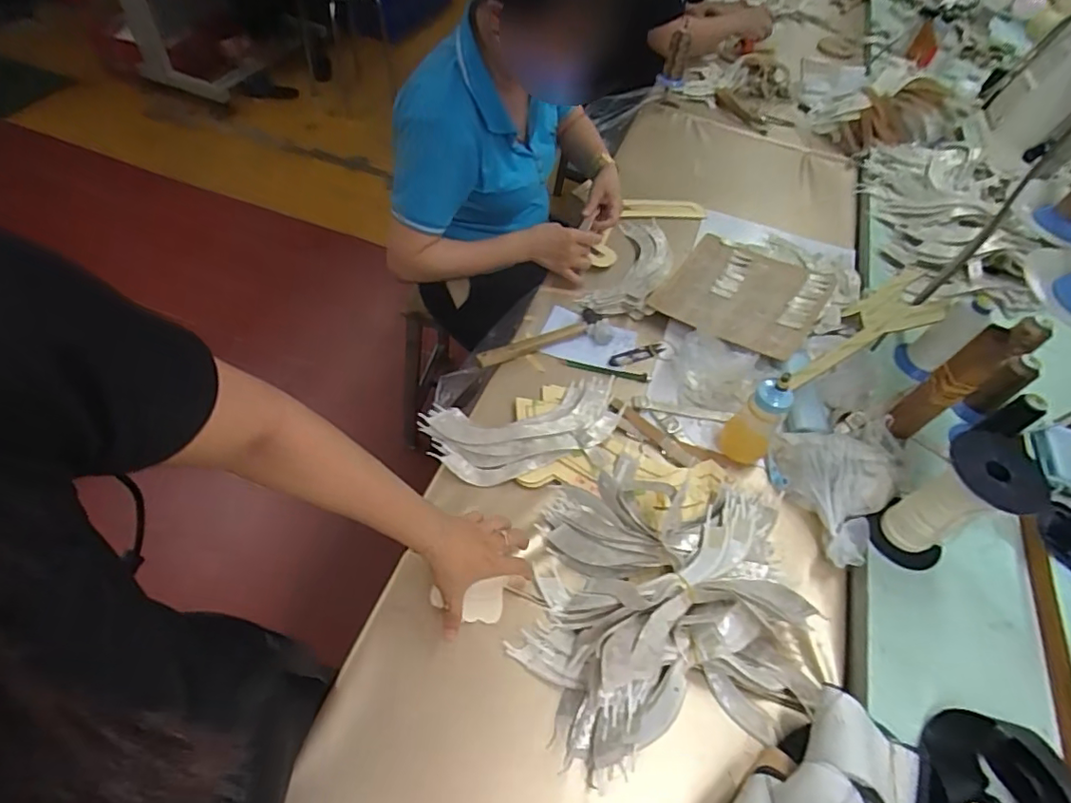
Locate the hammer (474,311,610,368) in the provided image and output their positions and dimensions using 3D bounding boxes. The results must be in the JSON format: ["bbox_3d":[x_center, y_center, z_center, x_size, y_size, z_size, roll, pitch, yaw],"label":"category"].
[{"bbox_3d":[0.020,-0.088,0.857,0.220,0.025,0.066,-23,60,-21],"label":"hammer"}]

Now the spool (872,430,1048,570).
[{"bbox_3d":[0.475,0.120,0.634,0.089,0.174,0.088,3,54,-4],"label":"spool"}]

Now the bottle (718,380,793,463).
[{"bbox_3d":[0.294,0.024,0.733,0.053,0.124,0.062,-37,65,-28],"label":"bottle"}]

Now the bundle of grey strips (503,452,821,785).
[{"bbox_3d":[0.148,0.222,0.617,0.313,0.067,0.339,8,54,0],"label":"bundle of grey strips"}]

